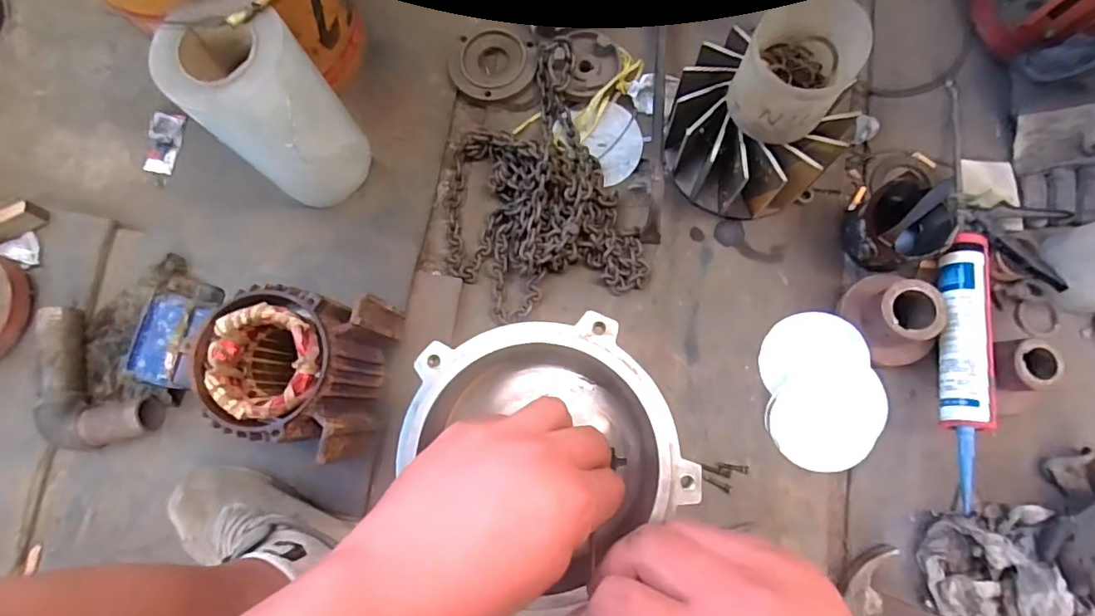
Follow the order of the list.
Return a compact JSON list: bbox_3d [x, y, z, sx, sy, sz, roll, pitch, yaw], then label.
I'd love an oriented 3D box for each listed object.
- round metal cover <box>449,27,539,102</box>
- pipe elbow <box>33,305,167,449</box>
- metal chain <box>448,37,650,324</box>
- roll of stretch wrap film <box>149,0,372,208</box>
[{"bbox_3d":[-0.084,-0.363,0.798,0.133,0.017,0.109,34,81,7],"label":"round metal cover"},{"bbox_3d":[-0.599,0.107,0.702,0.209,0.058,0.124,41,82,8],"label":"pipe elbow"},{"bbox_3d":[-0.033,-0.164,0.738,0.256,0.060,0.356,-20,79,-3],"label":"metal chain"},{"bbox_3d":[-0.318,-0.227,0.672,0.161,0.265,0.134,42,83,9],"label":"roll of stretch wrap film"}]

